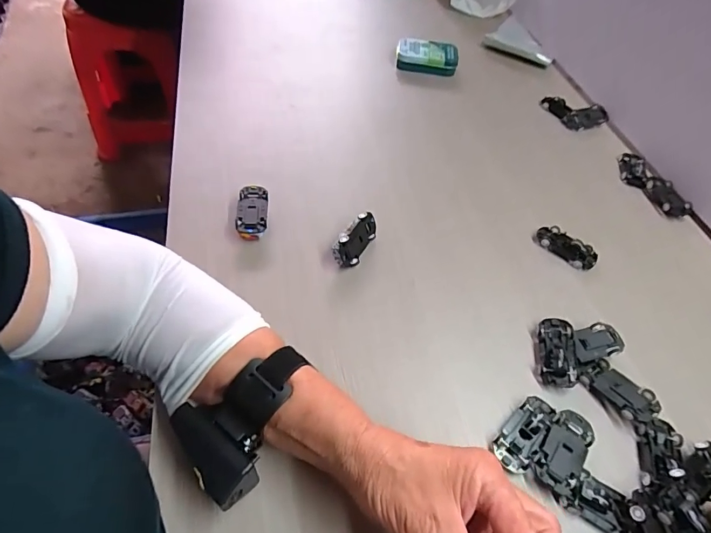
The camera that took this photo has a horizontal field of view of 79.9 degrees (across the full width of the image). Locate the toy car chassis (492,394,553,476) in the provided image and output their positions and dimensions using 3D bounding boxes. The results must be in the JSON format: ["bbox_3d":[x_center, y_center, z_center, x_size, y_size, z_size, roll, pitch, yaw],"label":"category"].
[{"bbox_3d":[0.132,0.127,0.329,0.027,0.012,0.063,34,58,20],"label":"toy car chassis"}]

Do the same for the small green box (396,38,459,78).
[{"bbox_3d":[0.112,-0.325,0.664,0.094,0.033,0.054,12,53,3],"label":"small green box"}]

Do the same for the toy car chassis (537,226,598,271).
[{"bbox_3d":[0.227,-0.022,0.454,0.064,0.014,0.031,35,58,21],"label":"toy car chassis"}]

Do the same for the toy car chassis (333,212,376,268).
[{"bbox_3d":[-0.002,-0.028,0.427,0.019,0.034,0.062,3,43,39],"label":"toy car chassis"}]

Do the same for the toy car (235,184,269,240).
[{"bbox_3d":[-0.107,-0.055,0.442,0.032,0.021,0.063,-5,54,-8],"label":"toy car"}]

